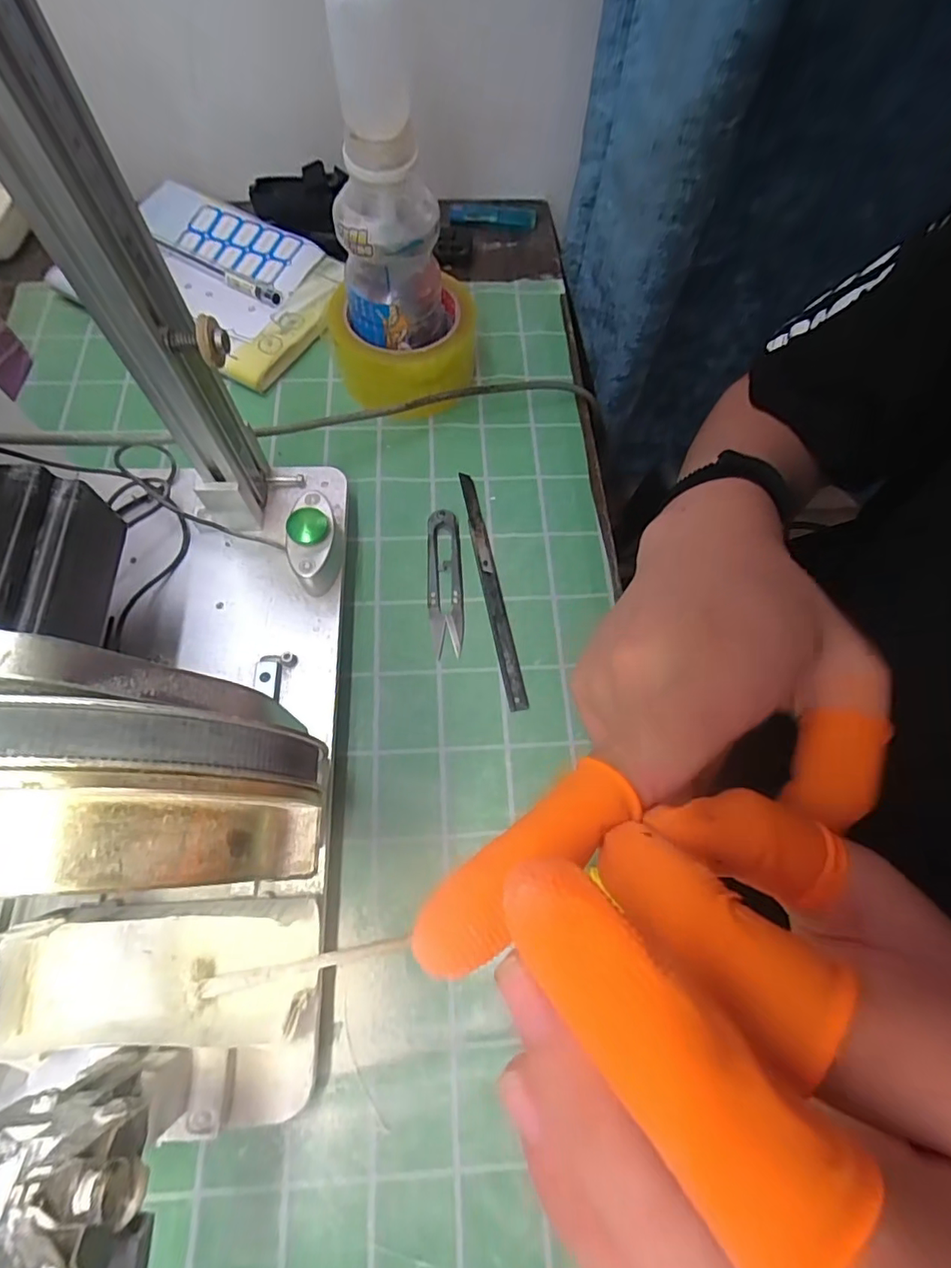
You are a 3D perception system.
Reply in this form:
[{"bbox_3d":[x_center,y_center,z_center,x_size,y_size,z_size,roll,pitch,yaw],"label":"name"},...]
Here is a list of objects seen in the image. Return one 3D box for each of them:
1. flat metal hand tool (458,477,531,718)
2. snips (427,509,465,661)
[{"bbox_3d":[0.010,-0.034,0.352,0.013,0.007,0.169,-10,69,-6],"label":"flat metal hand tool"},{"bbox_3d":[-0.020,-0.035,0.352,0.023,0.008,0.099,-2,69,-3],"label":"snips"}]

